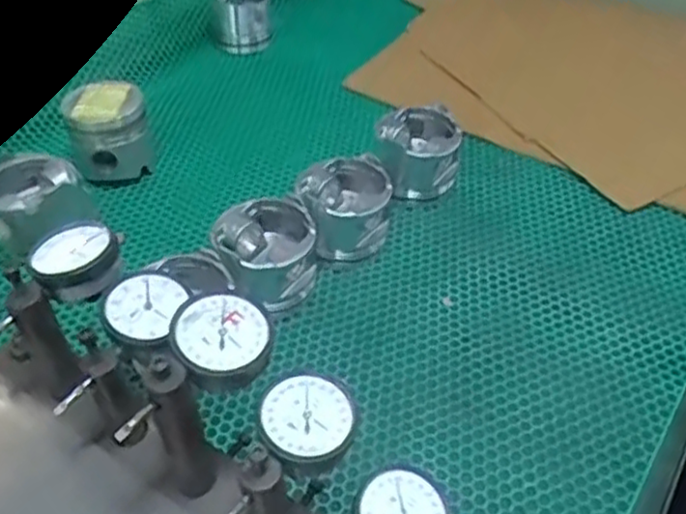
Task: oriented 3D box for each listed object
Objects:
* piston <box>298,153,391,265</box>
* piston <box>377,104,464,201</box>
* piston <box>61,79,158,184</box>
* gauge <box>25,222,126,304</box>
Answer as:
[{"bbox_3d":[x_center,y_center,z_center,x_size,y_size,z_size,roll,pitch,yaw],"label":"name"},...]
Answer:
[{"bbox_3d":[0.001,-0.048,0.768,0.096,0.095,0.090,2,43,0],"label":"piston"},{"bbox_3d":[0.090,-0.121,0.864,0.101,0.094,0.107,3,43,2],"label":"piston"},{"bbox_3d":[-0.282,-0.143,0.851,0.095,0.111,0.098,-12,45,-14],"label":"piston"},{"bbox_3d":[-0.168,0.005,0.444,0.049,0.031,0.049,20,46,18],"label":"gauge"}]

